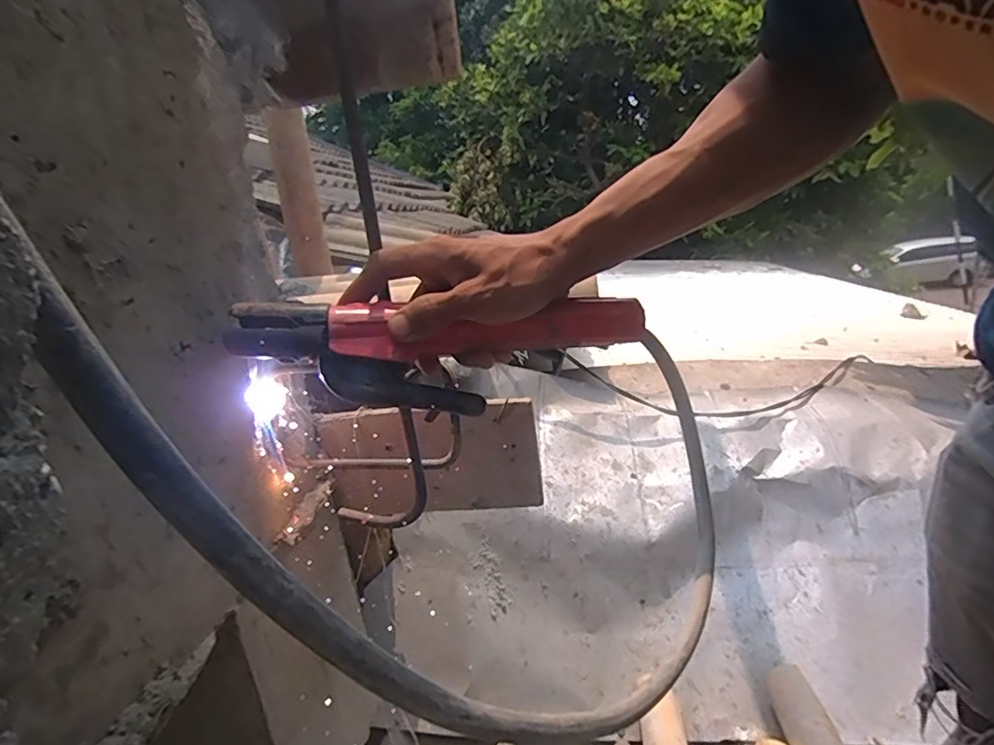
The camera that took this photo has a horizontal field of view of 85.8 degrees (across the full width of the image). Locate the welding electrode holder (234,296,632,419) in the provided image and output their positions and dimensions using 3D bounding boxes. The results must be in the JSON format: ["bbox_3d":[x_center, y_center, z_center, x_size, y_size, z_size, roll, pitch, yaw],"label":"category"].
[{"bbox_3d":[-0.031,-0.014,0.349,0.259,0.070,0.034,-6,16,-10],"label":"welding electrode holder"}]

